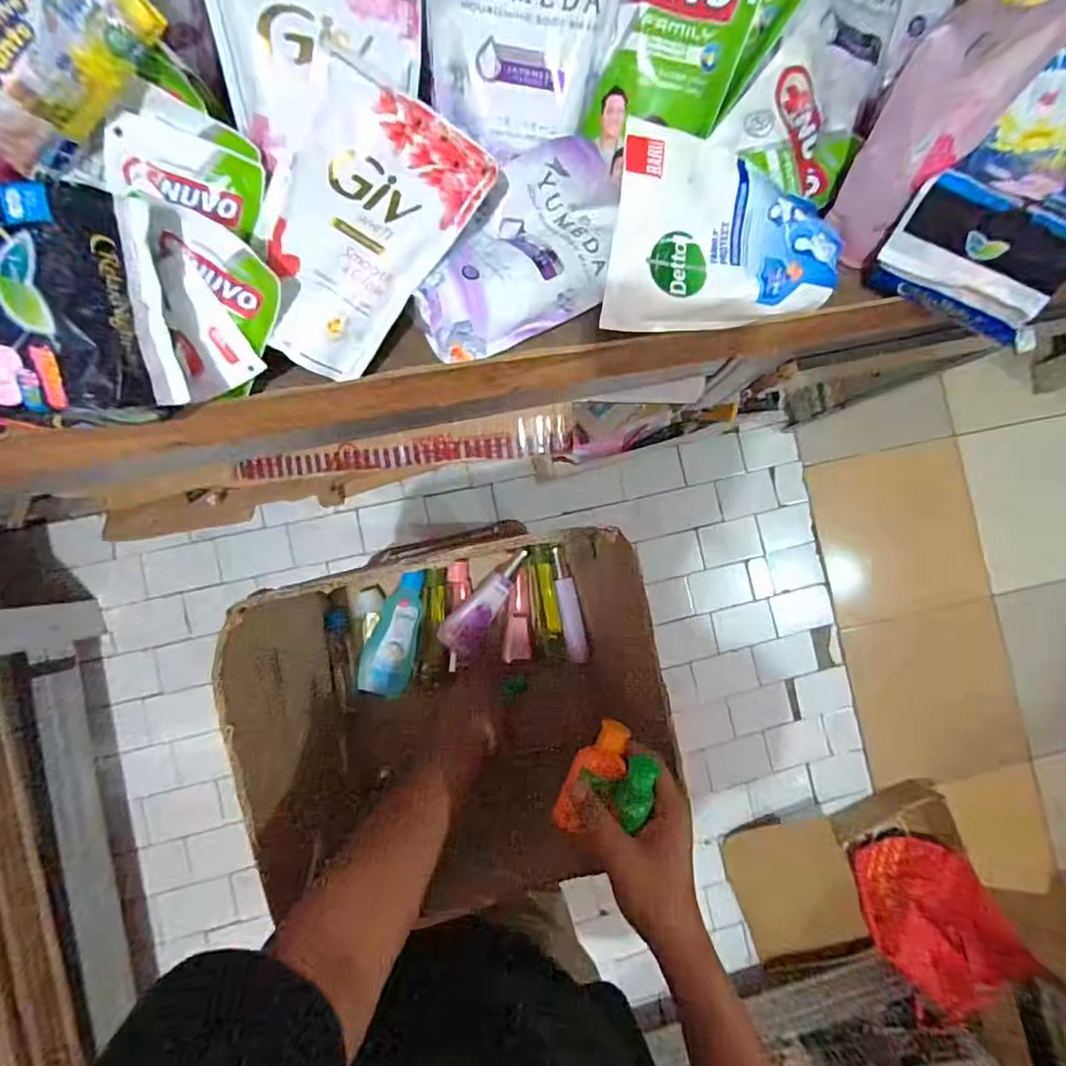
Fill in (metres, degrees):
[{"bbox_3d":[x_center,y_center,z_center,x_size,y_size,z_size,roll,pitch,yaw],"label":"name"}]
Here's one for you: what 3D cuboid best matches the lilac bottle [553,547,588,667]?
[{"bbox_3d":[0.050,0.098,0.771,0.026,0.032,0.150,-7,88,-7],"label":"lilac bottle"}]

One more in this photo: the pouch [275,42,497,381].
[{"bbox_3d":[-0.132,-0.216,0.413,0.127,0.031,0.189,32,96,-4],"label":"pouch"}]

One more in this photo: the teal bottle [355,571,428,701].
[{"bbox_3d":[-0.177,0.127,0.724,0.064,0.043,0.156,8,86,-7],"label":"teal bottle"}]

